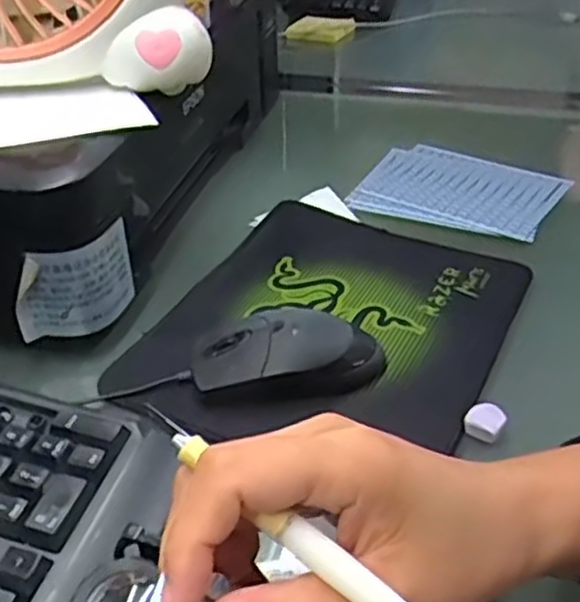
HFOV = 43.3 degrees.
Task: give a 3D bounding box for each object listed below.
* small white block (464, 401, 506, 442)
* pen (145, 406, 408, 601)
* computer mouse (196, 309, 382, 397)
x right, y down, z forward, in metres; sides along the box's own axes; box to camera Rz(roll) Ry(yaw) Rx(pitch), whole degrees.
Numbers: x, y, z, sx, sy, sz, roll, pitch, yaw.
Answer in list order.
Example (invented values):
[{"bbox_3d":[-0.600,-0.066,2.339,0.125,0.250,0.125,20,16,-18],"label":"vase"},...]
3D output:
[{"bbox_3d":[0.106,0.065,0.397,0.019,0.012,0.017,18,40,26],"label":"small white block"},{"bbox_3d":[0.015,0.078,0.210,0.146,0.007,0.008,36,46,14],"label":"pen"},{"bbox_3d":[-0.001,0.031,0.427,0.109,0.038,0.055,0,35,3],"label":"computer mouse"}]

